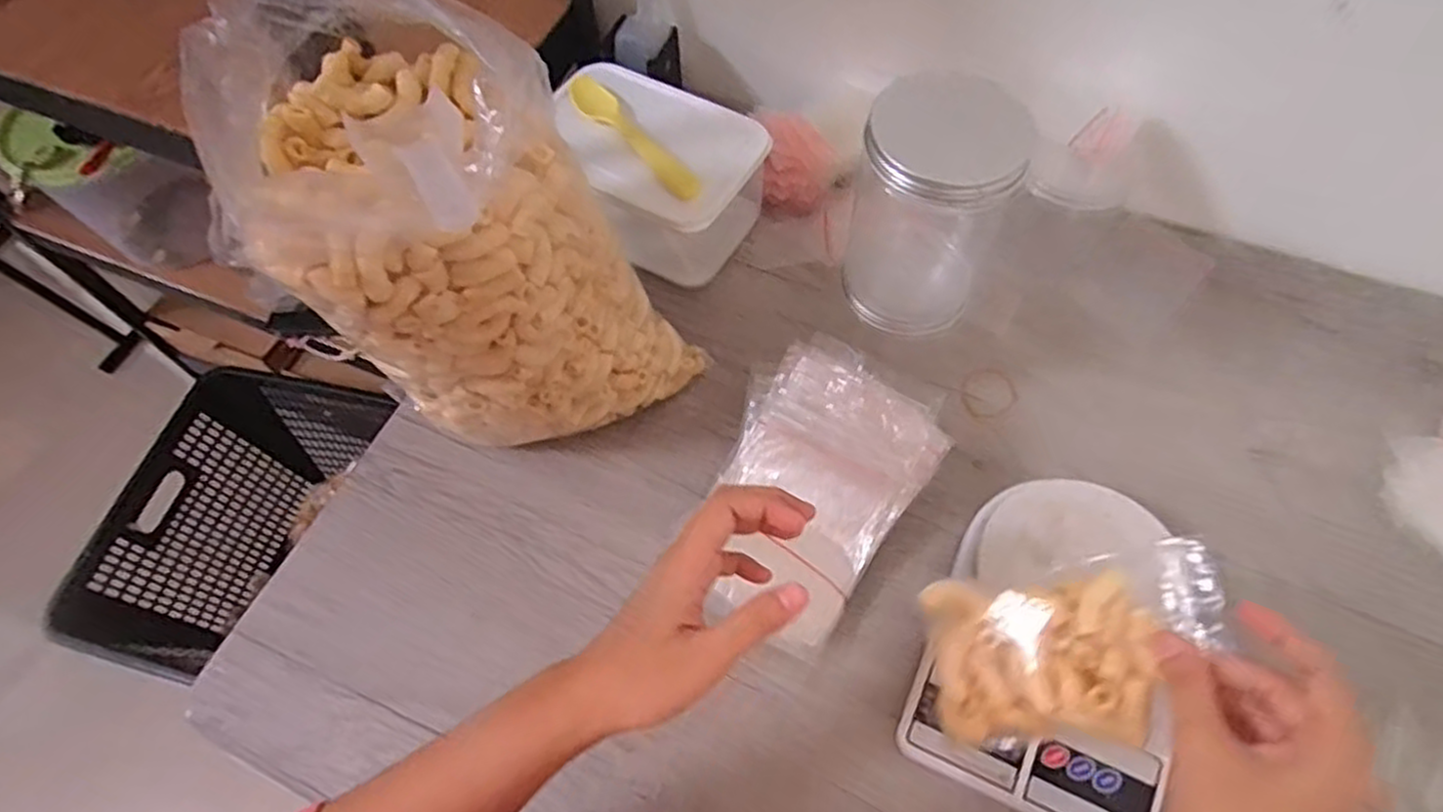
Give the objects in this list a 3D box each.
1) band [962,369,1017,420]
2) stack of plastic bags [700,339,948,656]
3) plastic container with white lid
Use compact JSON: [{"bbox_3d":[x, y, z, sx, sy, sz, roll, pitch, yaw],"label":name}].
[{"bbox_3d":[0.218,-0.011,0.611,0.054,0.004,0.042,-40,67,-17],"label":"band"},{"bbox_3d":[0.058,0.058,0.520,0.132,0.031,0.198,29,93,18],"label":"stack of plastic bags"},{"bbox_3d":[-0.059,-0.205,0.663,0.183,0.111,0.116,30,67,17],"label":"plastic container with white lid"}]

